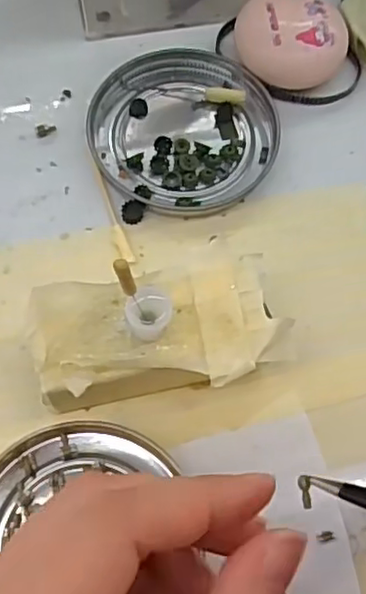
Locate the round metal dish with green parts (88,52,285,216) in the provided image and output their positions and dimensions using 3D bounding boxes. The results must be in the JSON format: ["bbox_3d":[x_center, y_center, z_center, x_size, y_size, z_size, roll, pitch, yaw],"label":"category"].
[{"bbox_3d":[0.000,-0.072,0.278,0.076,0.009,0.078,1,69,-2],"label":"round metal dish with green parts"}]

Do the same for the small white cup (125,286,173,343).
[{"bbox_3d":[-0.011,0.006,0.206,0.014,0.021,0.012,-6,68,-4],"label":"small white cup"}]

